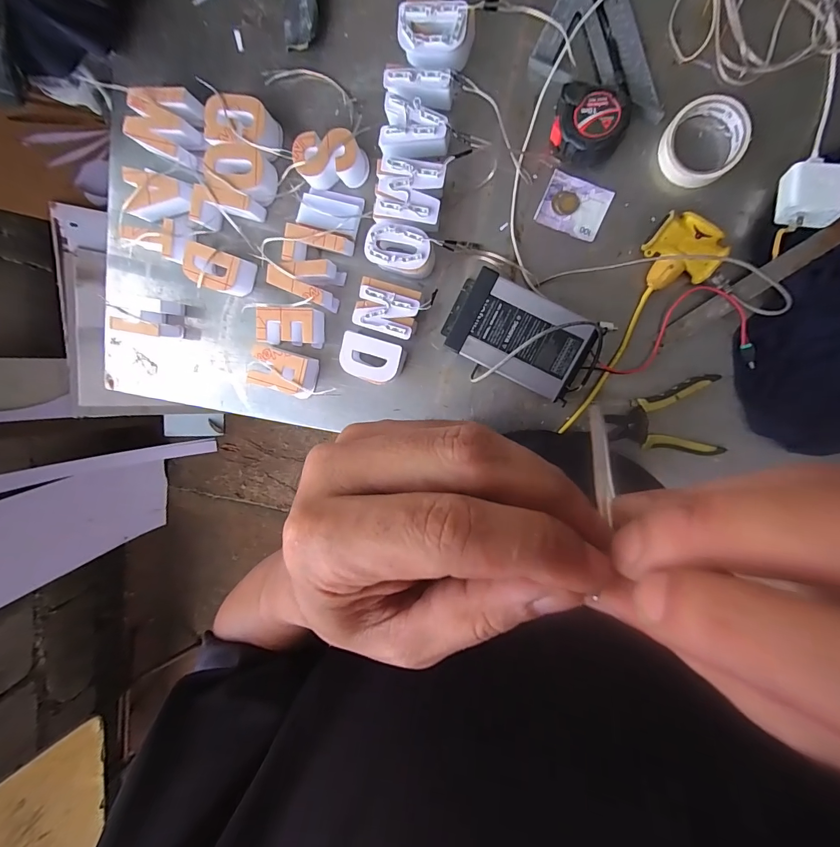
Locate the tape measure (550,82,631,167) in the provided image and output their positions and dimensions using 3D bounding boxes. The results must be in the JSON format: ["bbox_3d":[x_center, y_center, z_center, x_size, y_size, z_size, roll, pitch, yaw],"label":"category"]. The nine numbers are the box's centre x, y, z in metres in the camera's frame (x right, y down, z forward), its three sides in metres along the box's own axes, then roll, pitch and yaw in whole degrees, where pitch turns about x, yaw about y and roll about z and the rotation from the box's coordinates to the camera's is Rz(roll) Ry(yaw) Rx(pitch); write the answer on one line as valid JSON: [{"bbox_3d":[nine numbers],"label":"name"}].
[{"bbox_3d":[0.210,-0.370,0.482,0.086,0.034,0.082,18,98,5],"label":"tape measure"}]

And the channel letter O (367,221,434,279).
[{"bbox_3d":[-0.024,-0.227,0.530,0.091,0.047,0.061,23,99,4],"label":"channel letter O"}]

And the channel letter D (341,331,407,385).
[{"bbox_3d":[-0.066,-0.088,0.559,0.084,0.052,0.062,18,98,5],"label":"channel letter D"}]

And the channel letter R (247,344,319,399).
[{"bbox_3d":[-0.197,-0.074,0.580,0.090,0.057,0.062,15,98,6],"label":"channel letter R"}]

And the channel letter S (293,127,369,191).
[{"bbox_3d":[-0.117,-0.349,0.529,0.092,0.045,0.055,-1,96,8],"label":"channel letter S"}]

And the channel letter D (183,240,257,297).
[{"bbox_3d":[-0.285,-0.218,0.572,0.090,0.054,0.055,19,99,5],"label":"channel letter D"}]

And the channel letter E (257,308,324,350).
[{"bbox_3d":[-0.182,-0.136,0.566,0.082,0.057,0.055,5,97,7],"label":"channel letter E"}]

